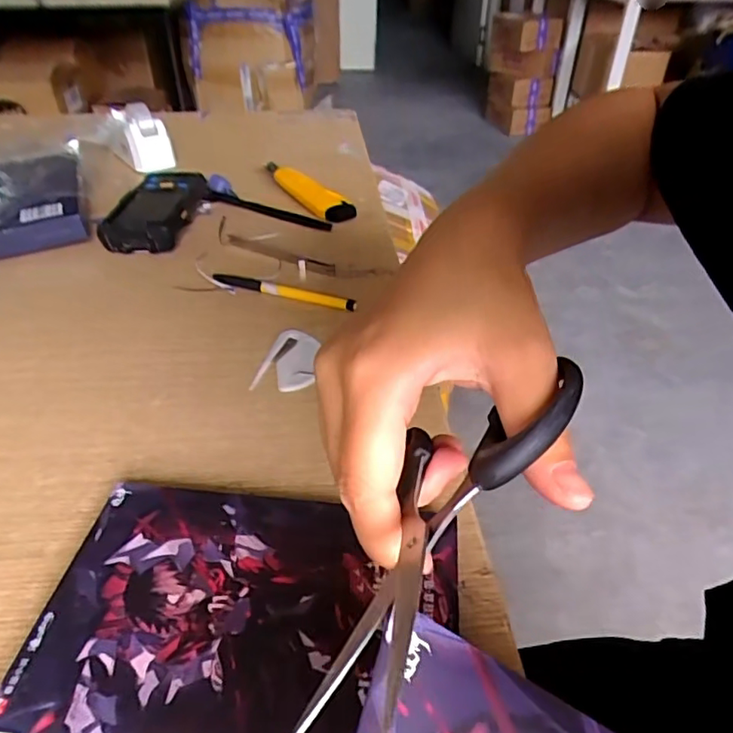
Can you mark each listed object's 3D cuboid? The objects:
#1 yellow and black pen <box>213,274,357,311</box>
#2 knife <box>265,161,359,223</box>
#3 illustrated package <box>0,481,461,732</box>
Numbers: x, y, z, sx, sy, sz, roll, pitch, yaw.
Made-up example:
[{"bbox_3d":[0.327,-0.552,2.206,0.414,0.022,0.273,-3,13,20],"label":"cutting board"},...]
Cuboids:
[{"bbox_3d":[-0.073,-0.066,0.498,0.133,0.008,0.014,13,39,14],"label":"yellow and black pen"},{"bbox_3d":[-0.065,-0.205,0.660,0.040,0.023,0.159,-21,43,-26],"label":"knife"},{"bbox_3d":[-0.053,0.114,0.264,0.183,0.025,0.124,5,38,4],"label":"illustrated package"}]

